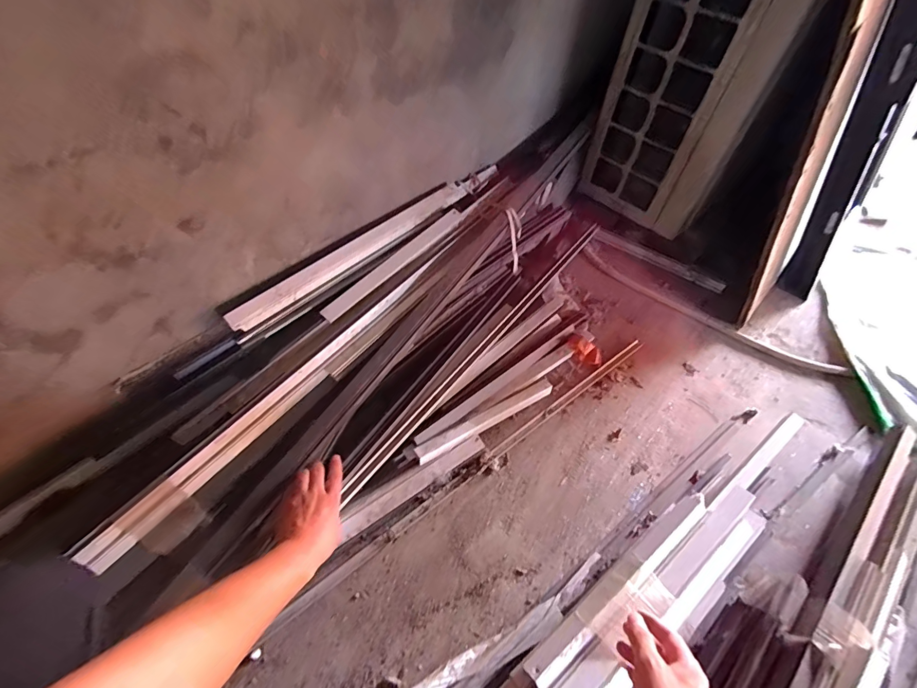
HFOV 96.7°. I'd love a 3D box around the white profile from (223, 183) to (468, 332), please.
[{"bbox_3d":[-0.188,-0.195,0.816,0.024,0.051,0.566,37,60,22],"label":"white profile"}]

